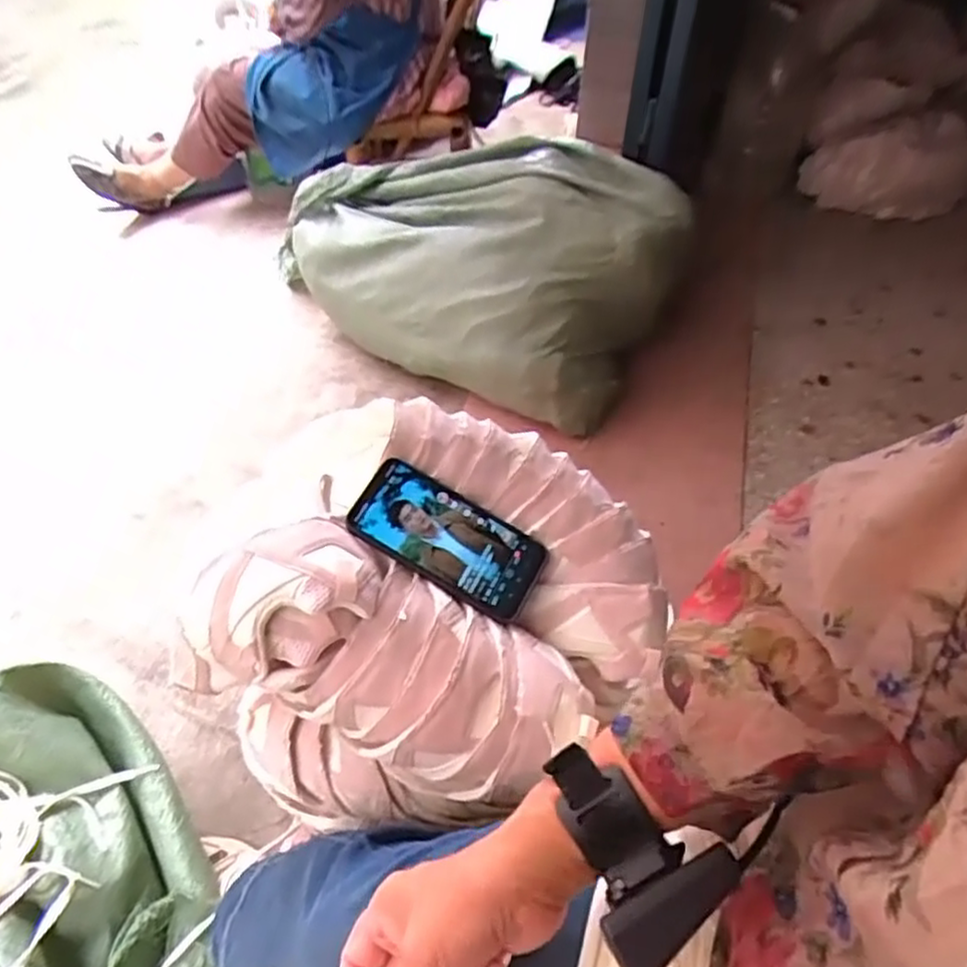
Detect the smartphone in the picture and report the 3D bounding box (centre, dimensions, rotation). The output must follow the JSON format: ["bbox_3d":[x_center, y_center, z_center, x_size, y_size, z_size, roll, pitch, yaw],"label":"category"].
[{"bbox_3d":[-0.029,0.047,0.590,0.164,0.009,0.081,30,65,-1],"label":"smartphone"}]

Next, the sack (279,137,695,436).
[{"bbox_3d":[-0.029,-0.412,1.237,0.678,0.298,0.363,24,54,18],"label":"sack"}]

